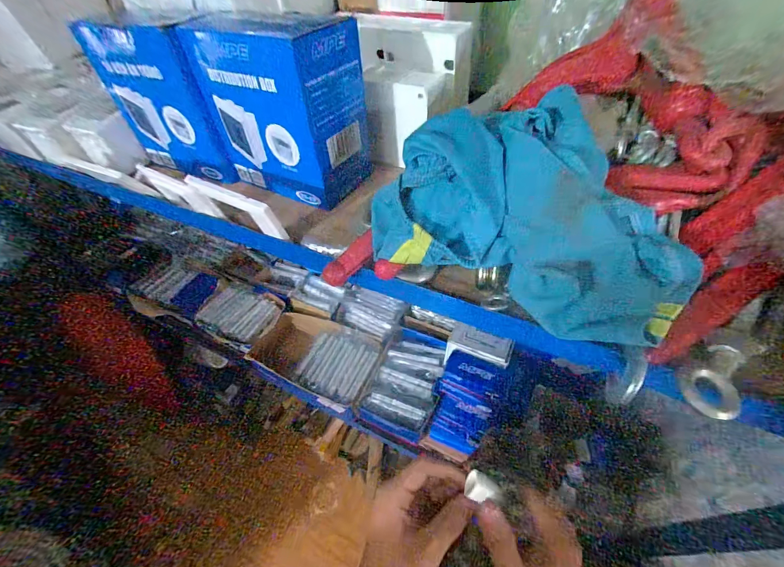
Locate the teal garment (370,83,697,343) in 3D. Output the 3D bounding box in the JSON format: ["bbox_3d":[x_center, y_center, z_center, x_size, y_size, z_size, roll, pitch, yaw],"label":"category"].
[{"bbox_3d":[0.107,-0.065,0.266,0.227,0.090,0.164,24,55,23],"label":"teal garment"}]

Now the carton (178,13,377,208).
[{"bbox_3d":[-0.113,-0.194,0.370,0.158,0.160,0.102,24,55,24],"label":"carton"}]

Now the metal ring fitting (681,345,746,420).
[{"bbox_3d":[0.206,0.061,0.210,0.050,0.011,0.029,-31,53,-21],"label":"metal ring fitting"}]

